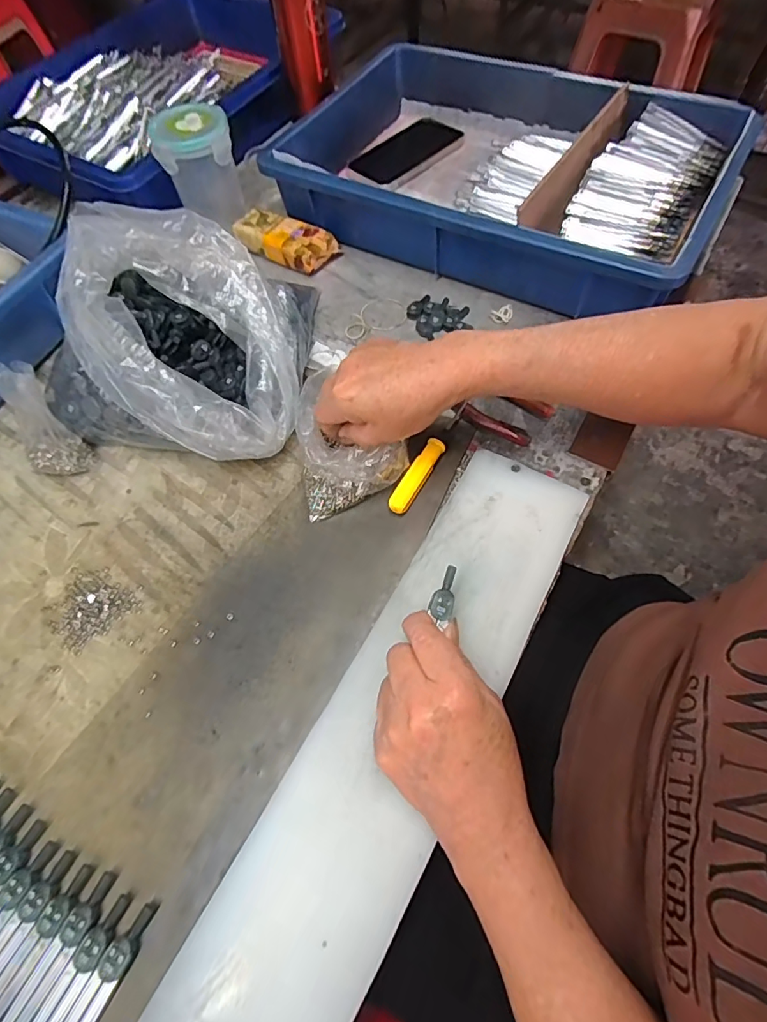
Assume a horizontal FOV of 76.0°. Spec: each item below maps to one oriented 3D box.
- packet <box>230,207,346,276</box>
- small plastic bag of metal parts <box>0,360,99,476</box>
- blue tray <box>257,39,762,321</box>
[{"bbox_3d":[-0.106,-0.292,0.532,0.105,0.030,0.048,24,66,15],"label":"packet"},{"bbox_3d":[-0.280,-0.071,0.393,0.052,0.096,0.038,-21,40,-11],"label":"small plastic bag of metal parts"},{"bbox_3d":[0.106,-0.363,0.522,0.440,0.090,0.284,26,66,16],"label":"blue tray"}]

